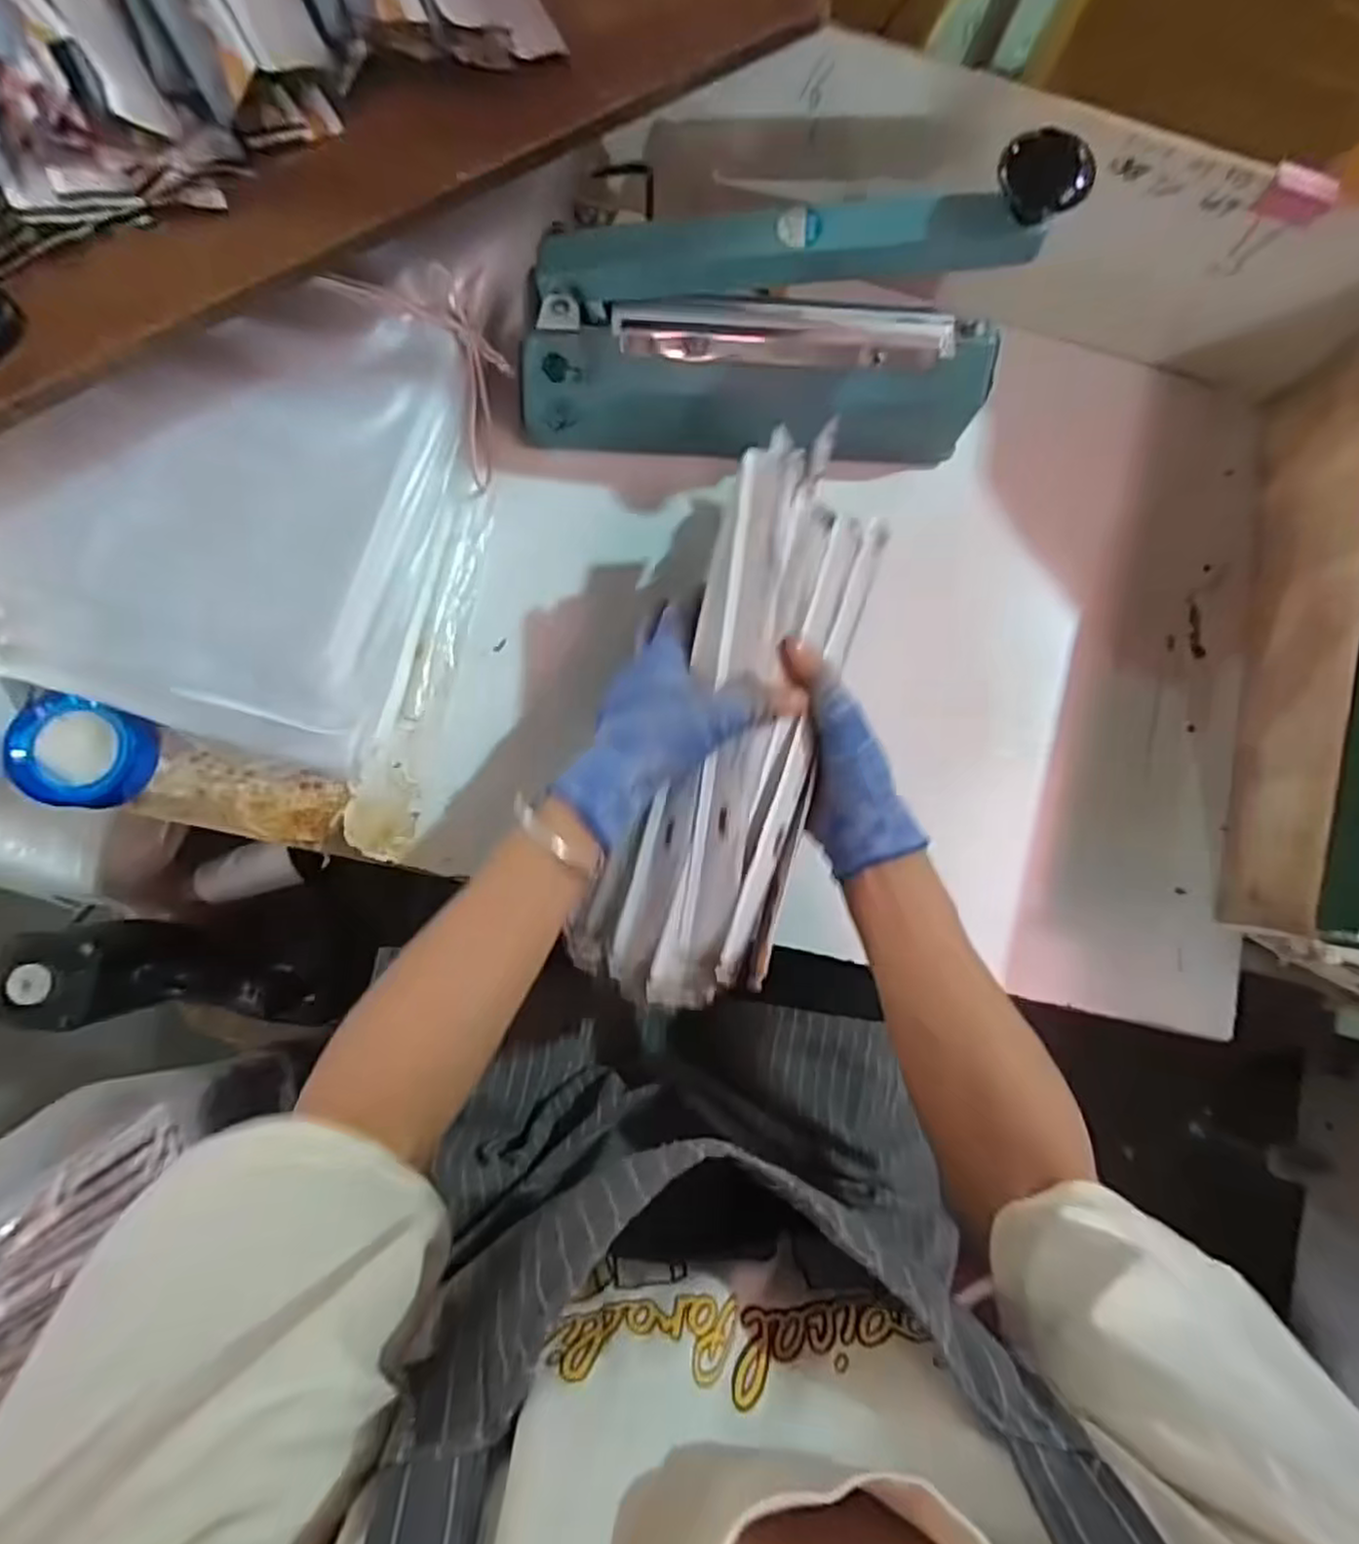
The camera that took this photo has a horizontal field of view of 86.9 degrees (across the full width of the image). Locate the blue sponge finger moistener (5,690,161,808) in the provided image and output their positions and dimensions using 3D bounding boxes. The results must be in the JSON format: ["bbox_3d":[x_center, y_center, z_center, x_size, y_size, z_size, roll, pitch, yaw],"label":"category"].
[{"bbox_3d":[-0.354,-0.012,0.426,0.061,0.030,0.062,1,84,-7],"label":"blue sponge finger moistener"}]

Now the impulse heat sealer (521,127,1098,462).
[{"bbox_3d":[0.057,-0.269,0.426,0.300,0.164,0.072,-2,84,-7],"label":"impulse heat sealer"}]

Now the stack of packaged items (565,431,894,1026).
[{"bbox_3d":[0.033,-0.022,0.402,0.097,0.059,0.303,16,88,-5],"label":"stack of packaged items"}]

